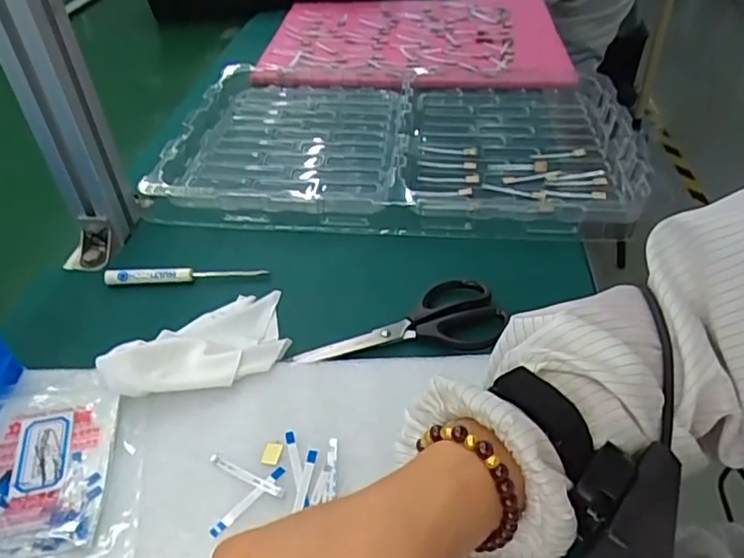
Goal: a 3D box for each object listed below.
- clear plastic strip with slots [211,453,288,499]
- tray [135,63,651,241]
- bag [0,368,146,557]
[{"bbox_3d":[-0.072,0.112,0.331,0.051,0.004,0.006,18,45,21],"label":"clear plastic strip with slots"},{"bbox_3d":[0.025,-0.153,0.609,0.457,0.028,0.284,4,42,7],"label":"tray"},{"bbox_3d":[-0.184,0.105,0.338,0.097,0.011,0.140,-9,42,-8],"label":"bag"}]

